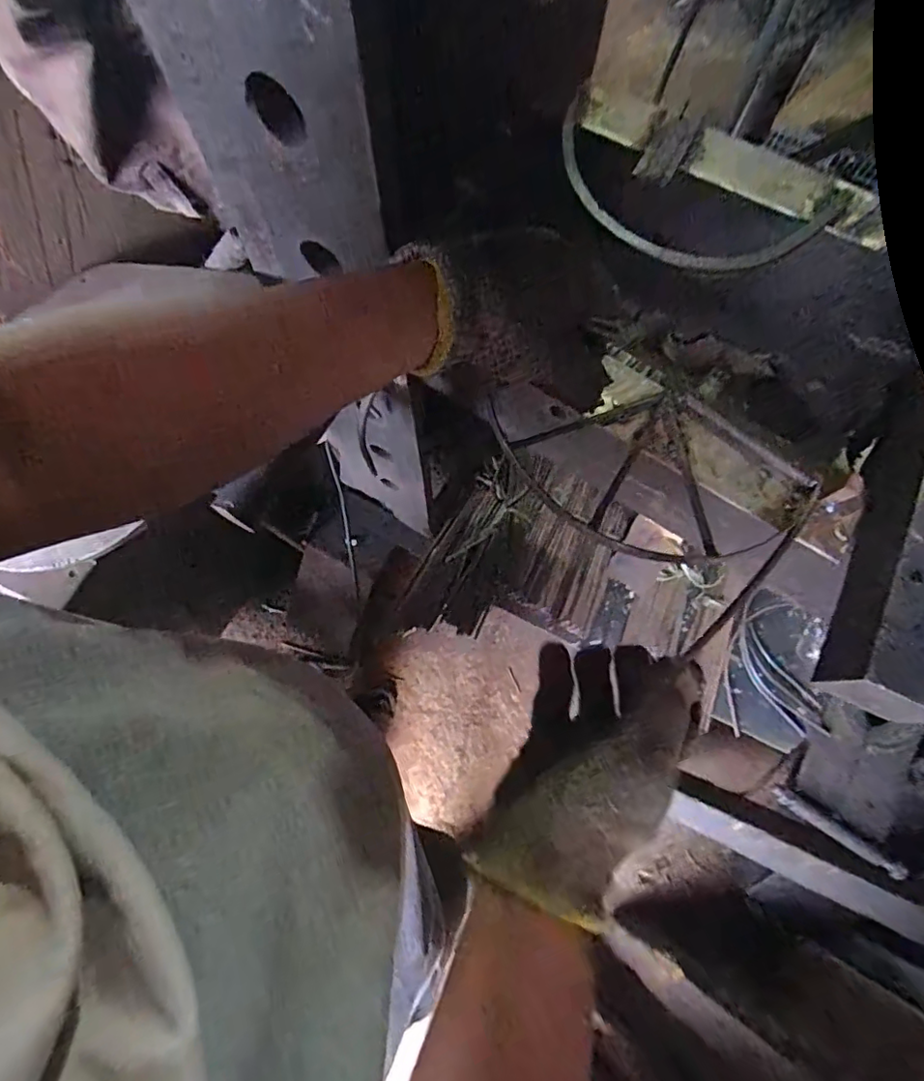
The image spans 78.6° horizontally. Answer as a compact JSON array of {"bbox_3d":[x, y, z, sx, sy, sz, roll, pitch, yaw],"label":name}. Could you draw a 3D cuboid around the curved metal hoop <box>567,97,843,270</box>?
[{"bbox_3d":[0.165,-0.250,0.421,0.213,0.027,0.097,21,74,7],"label":"curved metal hoop"}]

